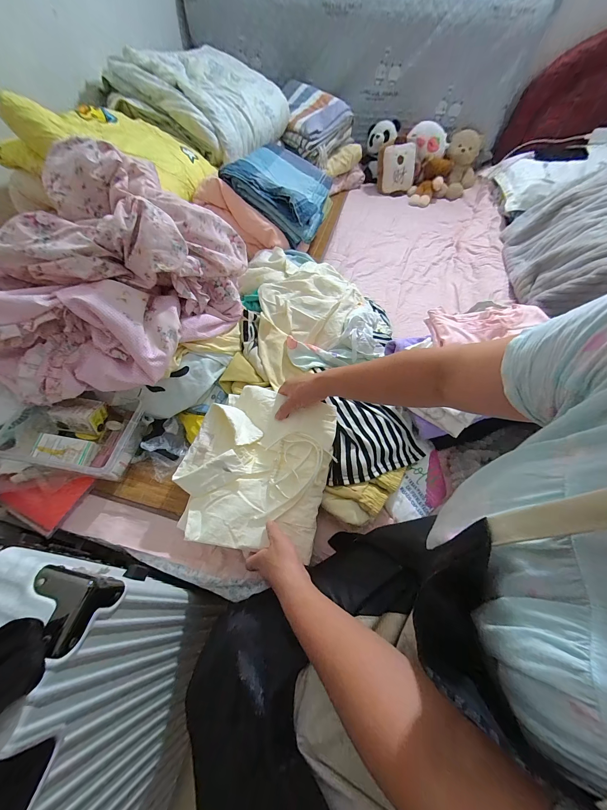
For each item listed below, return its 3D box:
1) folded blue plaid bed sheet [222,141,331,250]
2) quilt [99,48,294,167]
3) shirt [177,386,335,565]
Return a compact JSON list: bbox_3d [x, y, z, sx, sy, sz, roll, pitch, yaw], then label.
[{"bbox_3d":[-0.047,-0.689,0.865,0.277,0.069,0.367,30,59,-16],"label":"folded blue plaid bed sheet"},{"bbox_3d":[-0.302,-1.035,0.946,0.626,0.182,0.404,-35,65,-22],"label":"quilt"},{"bbox_3d":[-0.084,0.106,0.514,0.260,0.067,0.283,17,58,8],"label":"shirt"}]

